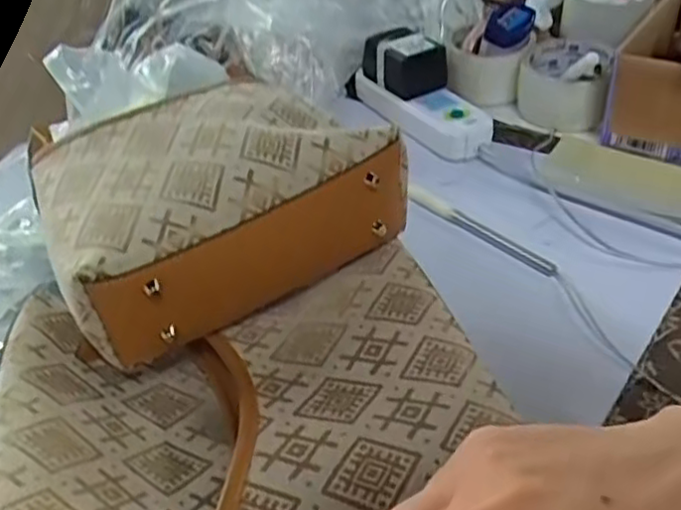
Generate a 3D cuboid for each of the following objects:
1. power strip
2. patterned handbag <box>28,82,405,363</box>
[{"bbox_3d":[0.071,-0.142,0.674,0.059,0.031,0.181,-35,49,-28],"label":"power strip"},{"bbox_3d":[-0.082,-0.039,0.421,0.195,0.083,0.164,-30,46,-23],"label":"patterned handbag"}]

